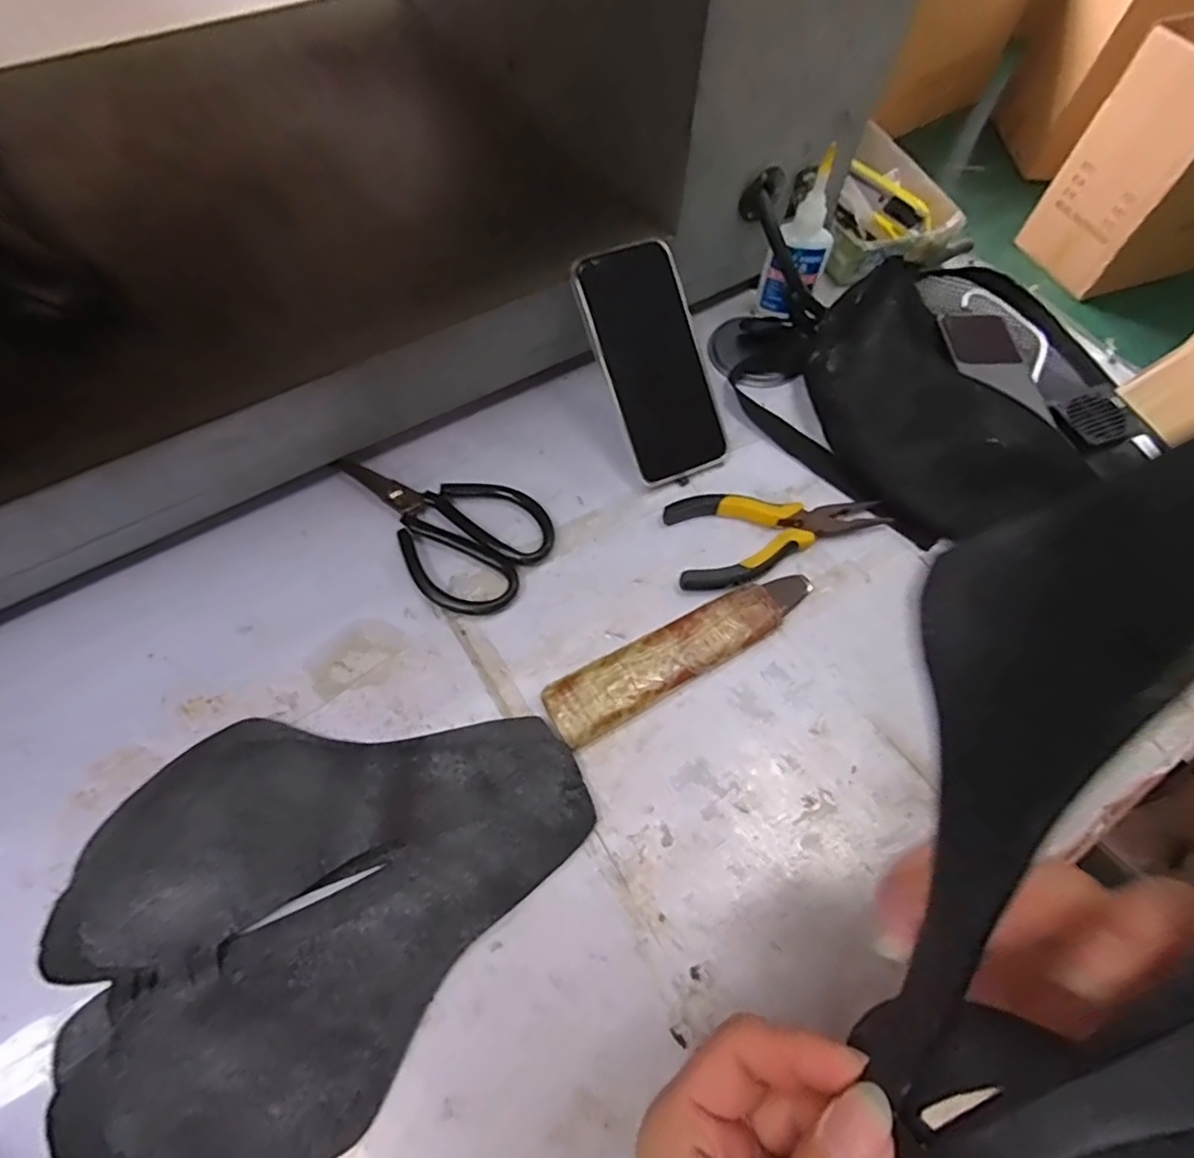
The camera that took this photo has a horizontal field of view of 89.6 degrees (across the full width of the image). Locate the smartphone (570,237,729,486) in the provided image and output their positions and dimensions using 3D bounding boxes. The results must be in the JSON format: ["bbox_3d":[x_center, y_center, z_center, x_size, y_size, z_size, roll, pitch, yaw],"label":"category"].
[{"bbox_3d":[0.041,-0.155,0.436,0.076,0.012,0.164,-22,98,-13],"label":"smartphone"}]

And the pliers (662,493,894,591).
[{"bbox_3d":[0.128,-0.031,0.420,0.151,0.020,0.069,-5,62,-5],"label":"pliers"}]

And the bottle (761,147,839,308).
[{"bbox_3d":[0.161,-0.263,0.477,0.044,0.128,0.024,17,62,7],"label":"bottle"}]

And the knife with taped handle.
[{"bbox_3d":[0.057,0.045,0.380,0.186,0.018,0.038,-26,66,-15],"label":"knife with taped handle"}]

